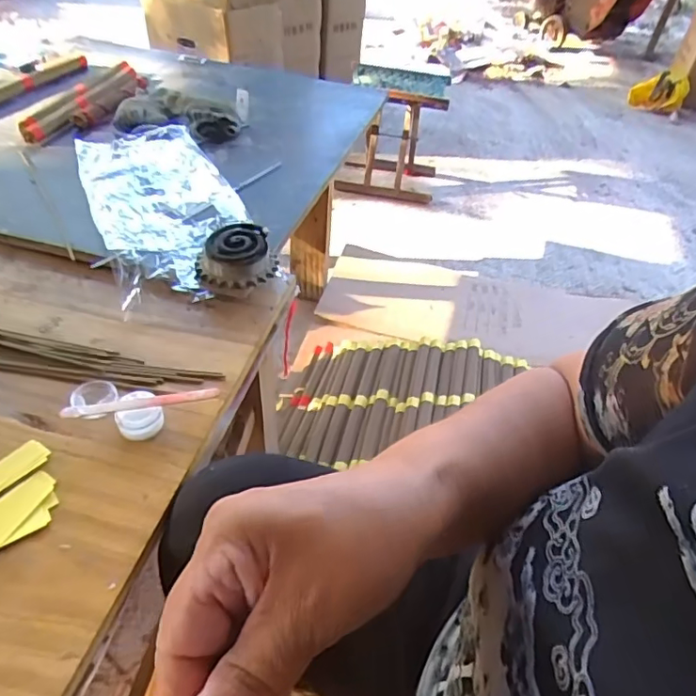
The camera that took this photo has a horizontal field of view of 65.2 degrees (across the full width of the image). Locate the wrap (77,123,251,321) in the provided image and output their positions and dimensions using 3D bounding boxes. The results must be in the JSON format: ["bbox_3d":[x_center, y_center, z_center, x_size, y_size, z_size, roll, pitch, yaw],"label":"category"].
[{"bbox_3d":[-0.230,-0.186,0.681,0.168,0.031,0.365,-16,47,-22],"label":"wrap"}]

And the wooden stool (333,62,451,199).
[{"bbox_3d":[0.138,-0.652,1.664,0.287,0.321,0.263,9,43,3],"label":"wooden stool"}]

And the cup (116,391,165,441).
[{"bbox_3d":[-0.176,0.055,0.460,0.036,0.025,0.036,3,43,-3],"label":"cup"}]

